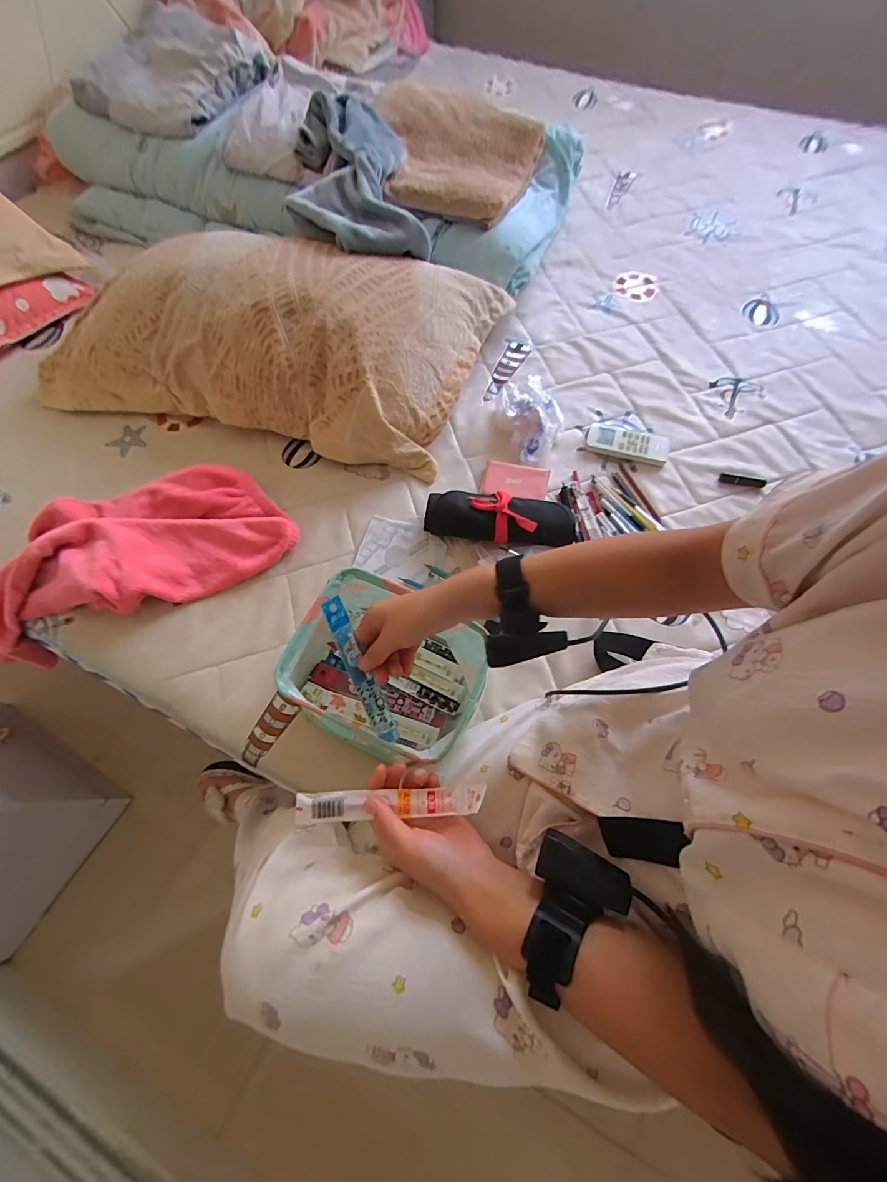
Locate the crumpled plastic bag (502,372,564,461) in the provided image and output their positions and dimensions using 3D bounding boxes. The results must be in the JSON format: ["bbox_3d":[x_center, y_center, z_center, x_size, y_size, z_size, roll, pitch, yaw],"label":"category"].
[{"bbox_3d":[0.152,-0.284,0.735,0.105,0.052,0.152,-13,67,-6],"label":"crumpled plastic bag"}]

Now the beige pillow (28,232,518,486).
[{"bbox_3d":[-0.293,-0.438,0.748,0.730,0.158,0.378,12,67,5],"label":"beige pillow"}]

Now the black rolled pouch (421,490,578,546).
[{"bbox_3d":[0.084,-0.107,0.650,0.215,0.051,0.074,7,66,3],"label":"black rolled pouch"}]

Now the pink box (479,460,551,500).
[{"bbox_3d":[0.112,-0.172,0.697,0.100,0.017,0.057,10,66,5],"label":"pink box"}]

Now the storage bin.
[{"bbox_3d":[-0.073,0.093,0.524,0.218,0.129,0.166,29,69,12],"label":"storage bin"}]

